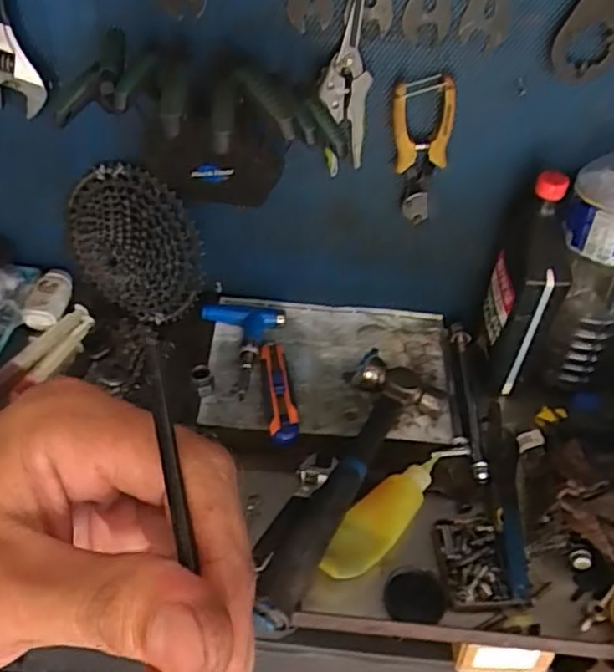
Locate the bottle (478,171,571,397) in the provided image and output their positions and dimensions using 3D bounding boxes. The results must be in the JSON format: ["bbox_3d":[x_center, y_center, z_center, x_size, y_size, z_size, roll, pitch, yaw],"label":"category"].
[{"bbox_3d":[0.239,-0.048,0.730,0.071,0.247,0.091,14,44,9],"label":"bottle"}]

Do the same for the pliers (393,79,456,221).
[{"bbox_3d":[0.117,-0.193,0.702,0.061,0.164,0.027,3,43,-3],"label":"pliers"}]

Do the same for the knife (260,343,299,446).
[{"bbox_3d":[-0.033,0.062,0.764,0.031,0.028,0.145,-3,44,-9],"label":"knife"}]

